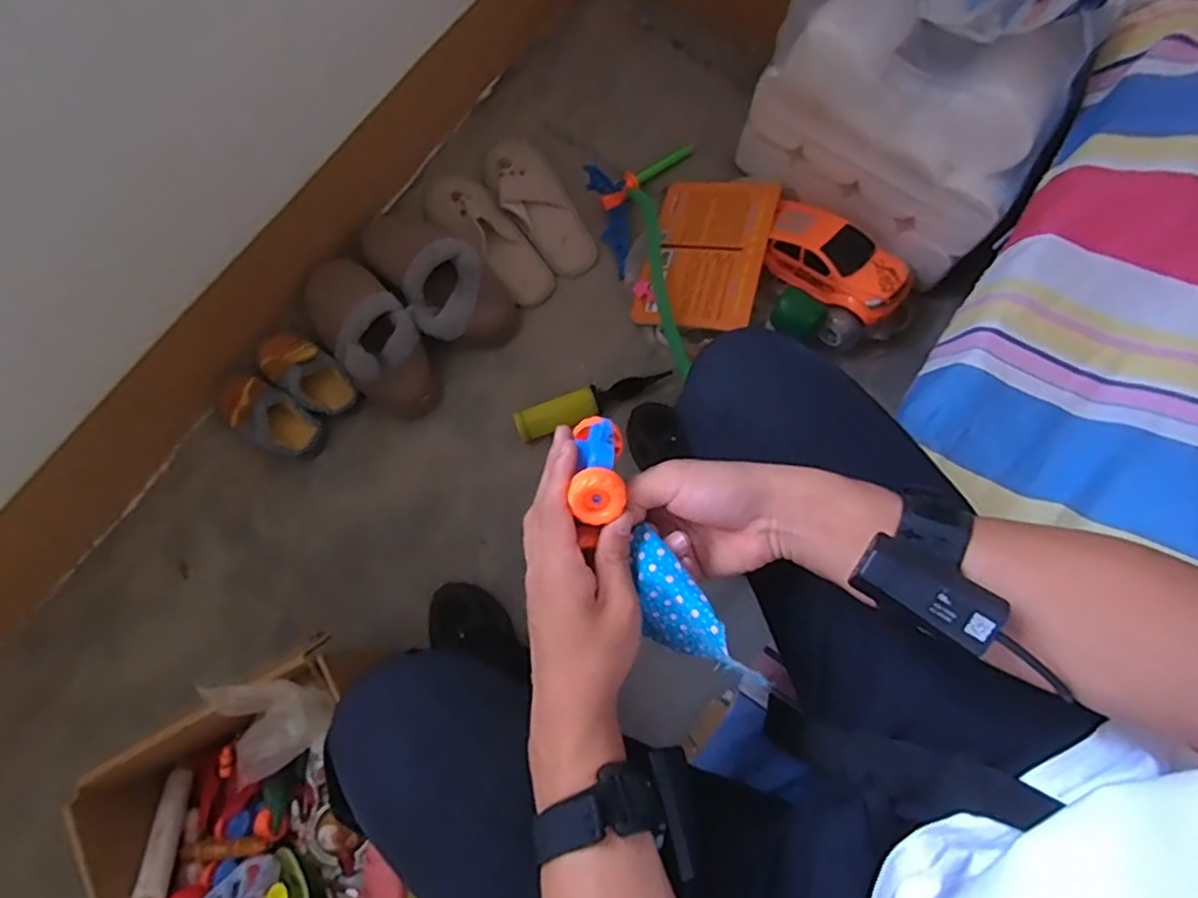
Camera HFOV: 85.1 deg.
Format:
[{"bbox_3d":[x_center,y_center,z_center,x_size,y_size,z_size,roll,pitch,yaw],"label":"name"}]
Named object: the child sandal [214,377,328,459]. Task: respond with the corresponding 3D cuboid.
[{"bbox_3d":[-0.467,-0.044,0.933,0.140,0.074,0.080,24,76,7],"label":"child sandal"}]

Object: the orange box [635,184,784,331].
[{"bbox_3d":[0.166,-0.307,0.997,0.172,0.033,0.253,12,78,16],"label":"orange box"}]

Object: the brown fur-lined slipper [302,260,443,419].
[{"bbox_3d":[-0.336,-0.172,0.951,0.116,0.073,0.282,-39,78,-9],"label":"brown fur-lined slipper"}]

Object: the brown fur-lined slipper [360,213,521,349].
[{"bbox_3d":[-0.246,-0.268,0.987,0.141,0.086,0.283,-36,77,-9],"label":"brown fur-lined slipper"}]

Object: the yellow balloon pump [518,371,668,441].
[{"bbox_3d":[-0.007,-0.069,0.959,0.235,0.046,0.046,-21,76,-5],"label":"yellow balloon pump"}]

